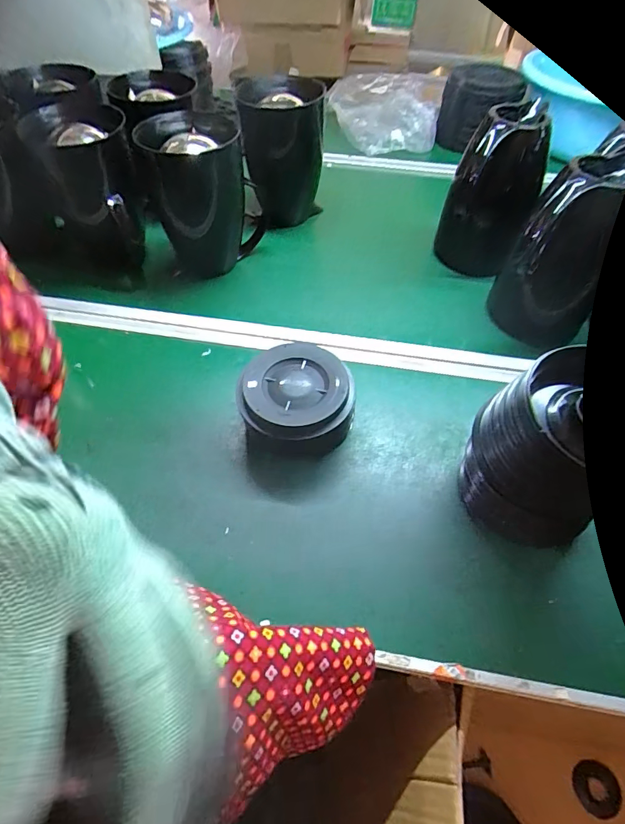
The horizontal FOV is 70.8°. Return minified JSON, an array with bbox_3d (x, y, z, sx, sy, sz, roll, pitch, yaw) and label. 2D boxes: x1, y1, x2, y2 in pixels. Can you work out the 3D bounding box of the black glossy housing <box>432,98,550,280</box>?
[{"bbox_3d":[0.260,-0.314,0.637,0.114,0.209,0.107,21,54,14],"label":"black glossy housing"}]

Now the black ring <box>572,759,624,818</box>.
[{"bbox_3d":[0.391,0.518,0.604,0.056,0.006,0.063,-21,60,11],"label":"black ring"}]

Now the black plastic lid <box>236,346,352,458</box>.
[{"bbox_3d":[-0.016,-0.011,0.477,0.115,0.072,0.112,1,52,-1],"label":"black plastic lid"}]

